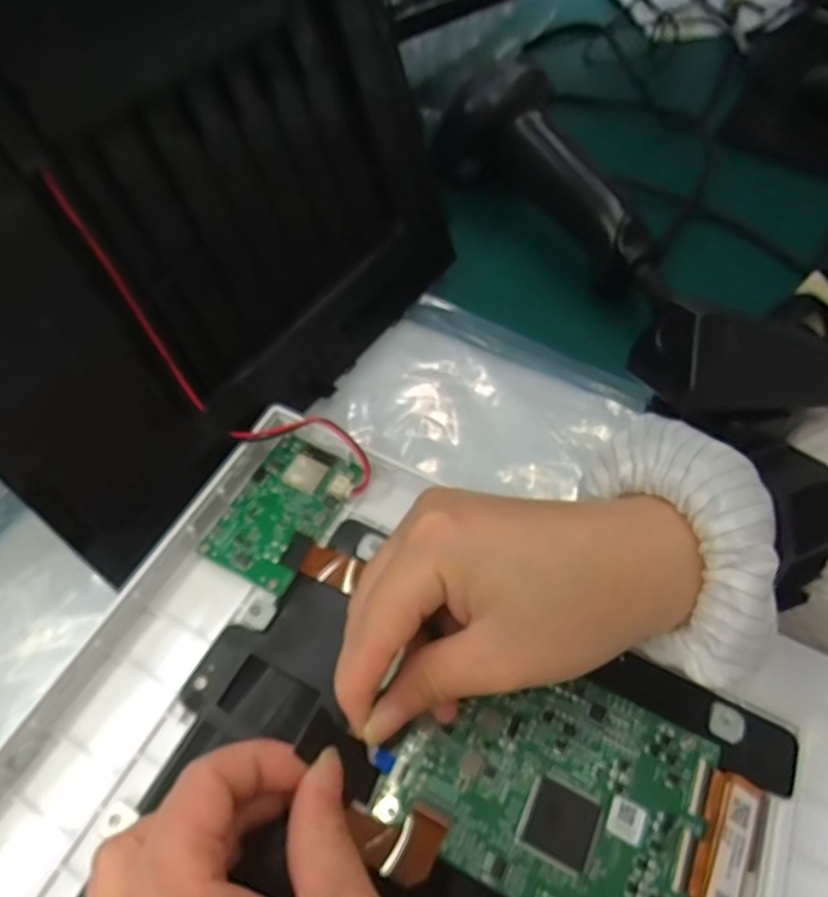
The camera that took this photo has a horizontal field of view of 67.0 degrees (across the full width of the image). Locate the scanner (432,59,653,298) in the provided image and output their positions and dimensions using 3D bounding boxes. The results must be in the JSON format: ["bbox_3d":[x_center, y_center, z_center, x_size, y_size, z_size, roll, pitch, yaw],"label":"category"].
[{"bbox_3d":[0.080,-0.157,0.358,0.049,0.061,0.156,-28,61,-20],"label":"scanner"}]

